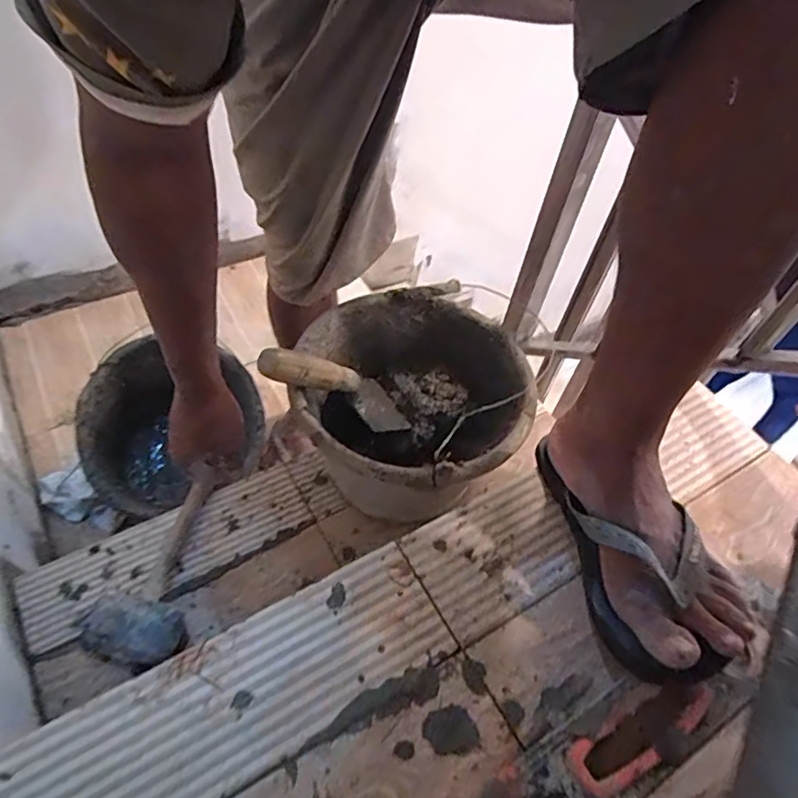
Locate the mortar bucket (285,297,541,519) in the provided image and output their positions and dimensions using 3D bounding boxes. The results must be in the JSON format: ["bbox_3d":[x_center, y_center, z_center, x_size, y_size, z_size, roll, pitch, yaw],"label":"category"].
[{"bbox_3d":[0.015,0.028,0.728,0.261,0.192,0.271,3,52,-3],"label":"mortar bucket"}]

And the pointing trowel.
[{"bbox_3d":[-0.070,-0.016,0.677,0.050,0.237,0.084,-44,61,10],"label":"pointing trowel"}]

